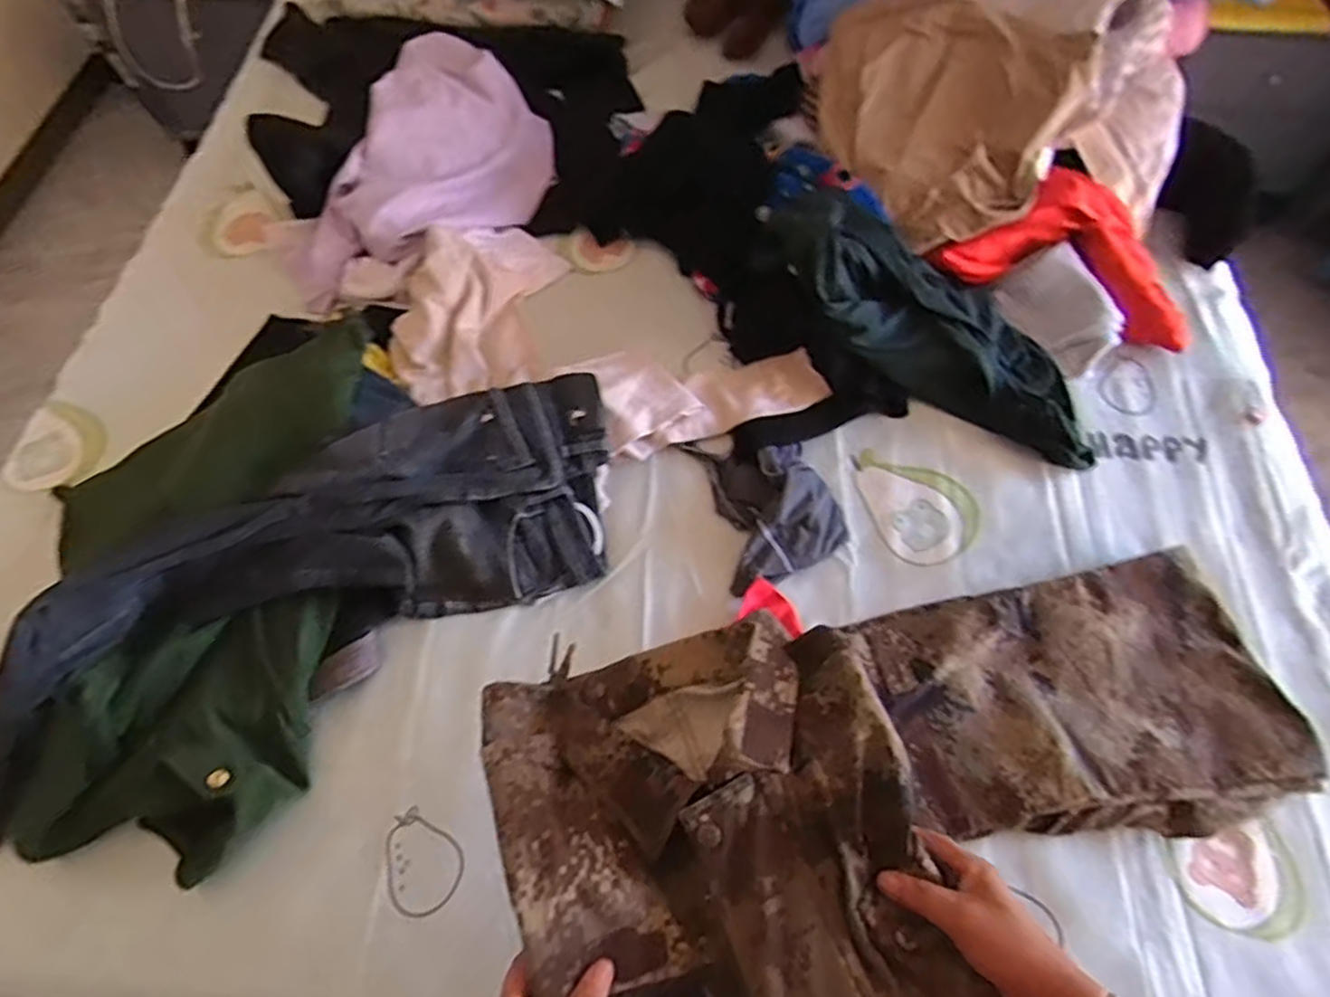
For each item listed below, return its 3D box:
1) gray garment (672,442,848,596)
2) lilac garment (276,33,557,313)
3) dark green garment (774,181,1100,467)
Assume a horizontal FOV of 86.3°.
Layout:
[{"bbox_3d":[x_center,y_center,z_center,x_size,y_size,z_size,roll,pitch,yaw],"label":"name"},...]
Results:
[{"bbox_3d":[0.131,-0.011,0.930,0.161,0.046,0.234,-22,65,-11],"label":"gray garment"},{"bbox_3d":[-0.405,-0.532,1.147,0.331,0.128,0.490,26,66,12],"label":"lilac garment"},{"bbox_3d":[0.365,-0.236,0.975,0.520,0.086,0.197,40,69,2],"label":"dark green garment"}]

